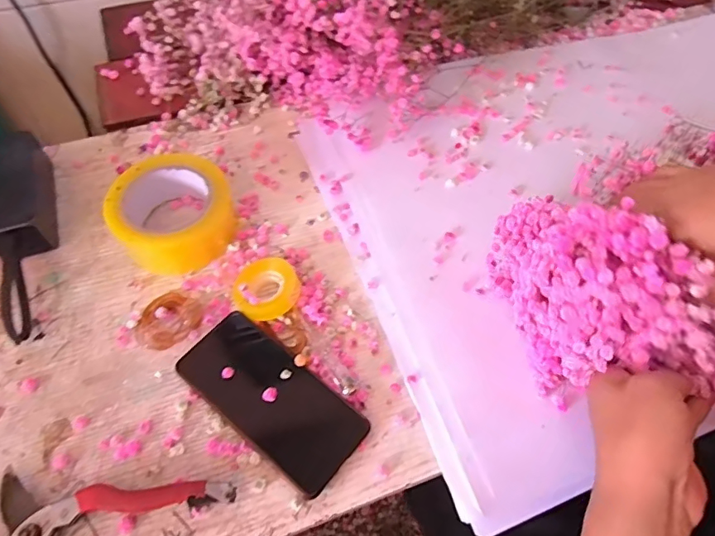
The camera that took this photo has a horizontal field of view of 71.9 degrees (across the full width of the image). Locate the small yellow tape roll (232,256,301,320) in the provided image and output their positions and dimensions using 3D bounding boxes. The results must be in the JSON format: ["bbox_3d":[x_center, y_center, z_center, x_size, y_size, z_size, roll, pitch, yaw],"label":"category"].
[{"bbox_3d":[-0.083,0.017,0.457,0.058,0.021,0.062,0,58,-1],"label":"small yellow tape roll"}]

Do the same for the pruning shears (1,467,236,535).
[{"bbox_3d":[-0.201,0.199,0.345,0.155,0.020,0.168,25,61,14],"label":"pruning shears"}]

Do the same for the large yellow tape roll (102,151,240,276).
[{"bbox_3d":[-0.179,-0.054,0.483,0.112,0.048,0.110,0,58,-1],"label":"large yellow tape roll"}]

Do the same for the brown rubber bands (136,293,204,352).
[{"bbox_3d":[-0.172,0.046,0.445,0.052,0.008,0.056,0,58,-1],"label":"brown rubber bands"}]

